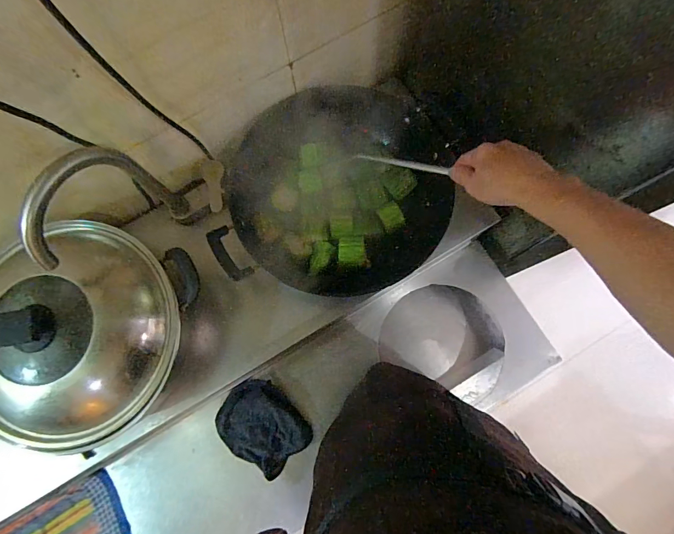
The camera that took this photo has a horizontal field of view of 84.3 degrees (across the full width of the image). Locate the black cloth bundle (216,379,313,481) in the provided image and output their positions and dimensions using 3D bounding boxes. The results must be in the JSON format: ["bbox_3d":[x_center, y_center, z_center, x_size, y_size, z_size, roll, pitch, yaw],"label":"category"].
[{"bbox_3d":[-0.157,0.331,0.774,0.150,0.030,0.182,-41,80,-7],"label":"black cloth bundle"}]

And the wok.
[{"bbox_3d":[0.007,-0.144,0.711,0.399,0.102,0.375,3,78,2],"label":"wok"}]

